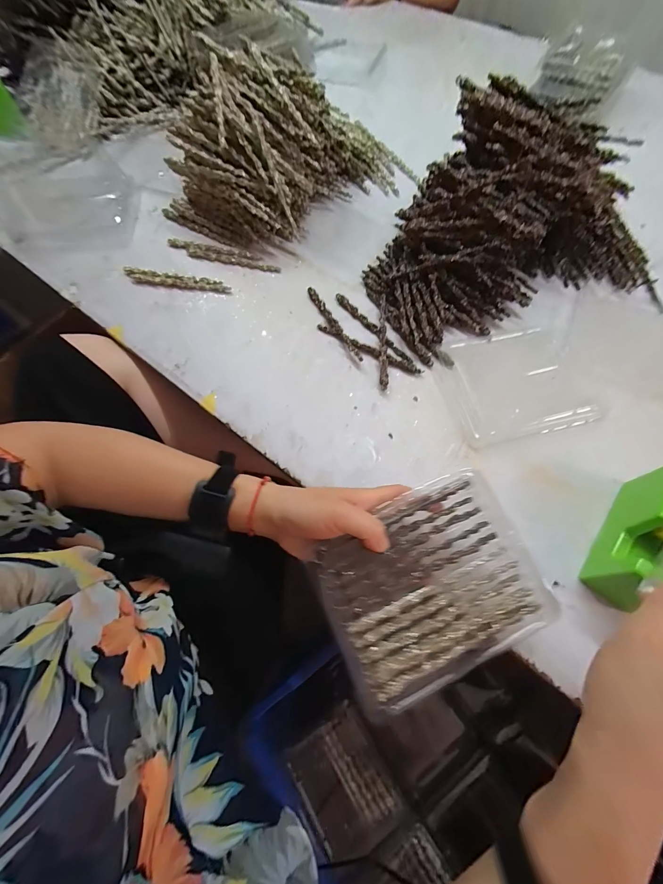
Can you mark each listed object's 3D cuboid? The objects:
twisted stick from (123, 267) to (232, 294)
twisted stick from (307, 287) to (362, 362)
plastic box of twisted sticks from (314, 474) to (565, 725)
[{"bbox_3d":[-0.233,-0.245,0.510,0.164,0.013,0.023,8,67,4],"label":"twisted stick"},{"bbox_3d":[0.003,-0.165,0.470,0.013,0.009,0.147,-27,69,-10],"label":"twisted stick"},{"bbox_3d":[0.086,0.119,0.292,0.179,0.030,0.141,-23,69,-8],"label":"plastic box of twisted sticks"}]

